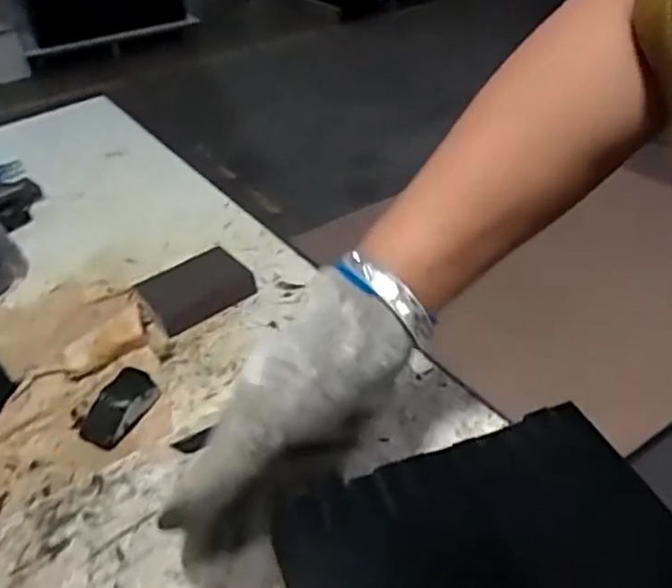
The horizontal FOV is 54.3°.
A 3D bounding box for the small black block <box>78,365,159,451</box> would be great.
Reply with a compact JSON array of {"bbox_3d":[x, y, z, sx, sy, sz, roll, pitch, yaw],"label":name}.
[{"bbox_3d":[-0.168,0.087,0.511,0.035,0.023,0.061,17,41,28],"label":"small black block"}]

